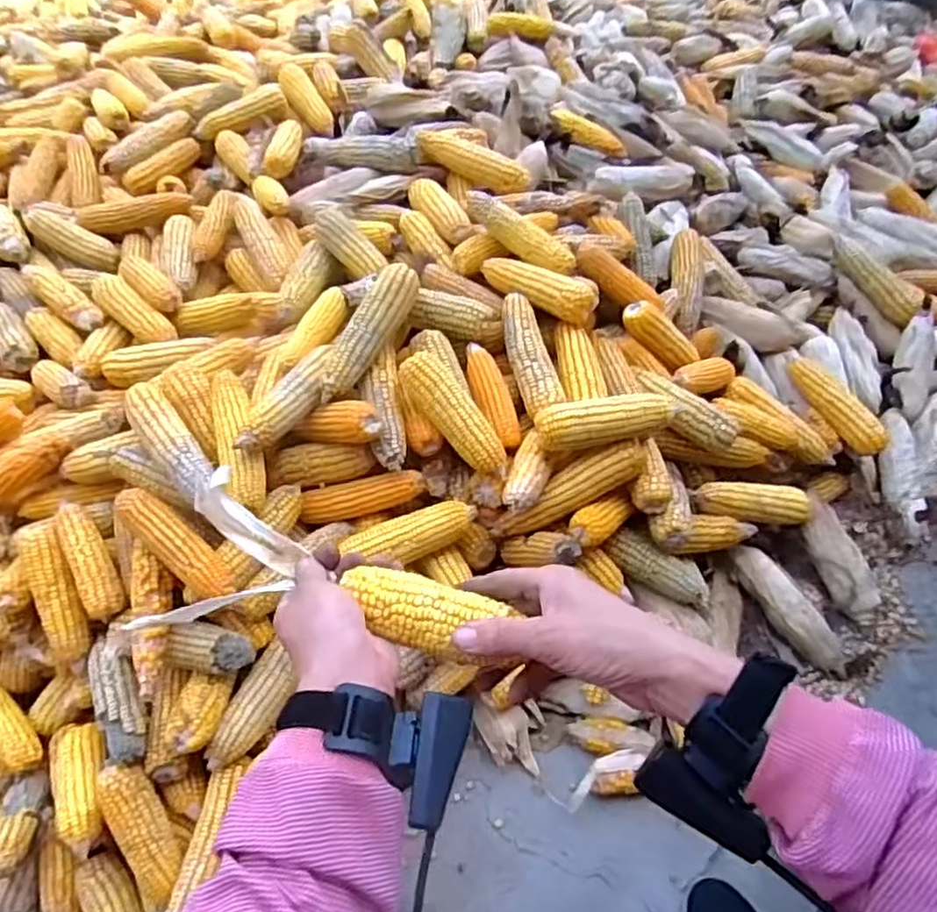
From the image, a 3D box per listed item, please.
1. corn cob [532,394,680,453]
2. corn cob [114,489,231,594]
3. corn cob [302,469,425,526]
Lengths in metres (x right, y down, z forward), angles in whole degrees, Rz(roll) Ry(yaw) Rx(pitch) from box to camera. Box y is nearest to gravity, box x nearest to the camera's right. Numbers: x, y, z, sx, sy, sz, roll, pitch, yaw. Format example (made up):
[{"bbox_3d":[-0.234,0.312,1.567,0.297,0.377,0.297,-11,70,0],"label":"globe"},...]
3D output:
[{"bbox_3d":[0.158,-0.041,0.799,0.158,0.044,0.045,-5,50,0],"label":"corn cob"},{"bbox_3d":[-0.311,0.090,0.738,0.172,0.034,0.045,31,59,26],"label":"corn cob"},{"bbox_3d":[-0.126,0.049,0.827,0.145,0.035,0.039,-7,50,-1],"label":"corn cob"}]

